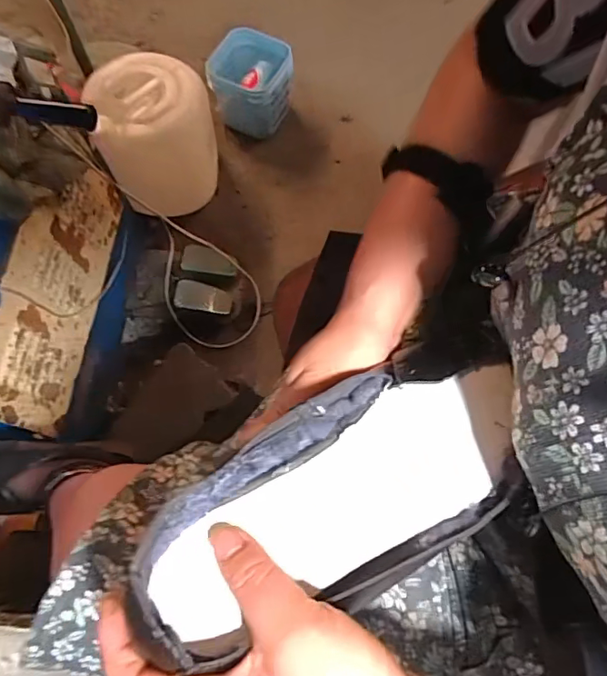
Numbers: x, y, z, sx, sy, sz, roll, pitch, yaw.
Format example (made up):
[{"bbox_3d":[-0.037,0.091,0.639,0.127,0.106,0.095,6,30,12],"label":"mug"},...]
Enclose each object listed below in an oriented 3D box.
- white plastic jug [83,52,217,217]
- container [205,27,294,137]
[{"bbox_3d":[-0.380,-0.535,1.351,0.289,0.283,0.276,-18,71,-4],"label":"white plastic jug"},{"bbox_3d":[-0.153,-0.742,1.512,0.241,0.225,0.207,-2,70,1],"label":"container"}]

